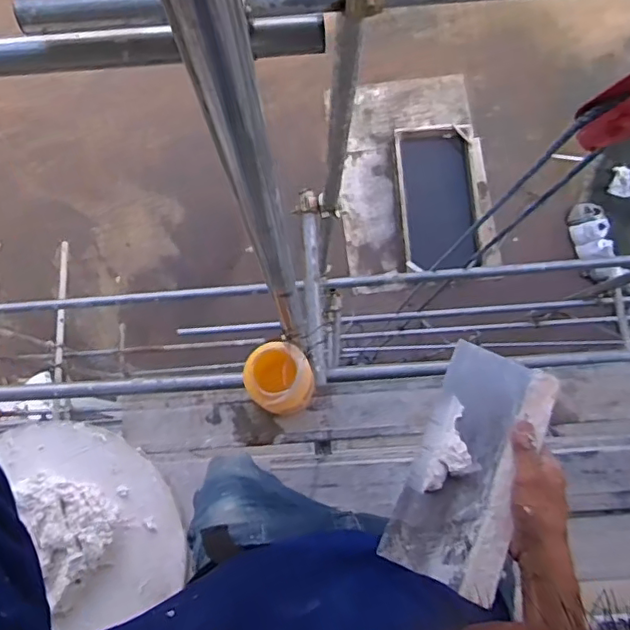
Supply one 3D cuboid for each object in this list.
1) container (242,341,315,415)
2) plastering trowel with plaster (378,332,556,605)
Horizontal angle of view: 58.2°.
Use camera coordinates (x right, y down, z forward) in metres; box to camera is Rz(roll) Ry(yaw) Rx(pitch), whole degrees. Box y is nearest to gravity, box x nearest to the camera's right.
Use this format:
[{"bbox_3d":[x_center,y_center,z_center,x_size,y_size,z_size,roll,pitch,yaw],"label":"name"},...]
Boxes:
[{"bbox_3d":[-0.089,0.165,1.454,0.175,0.311,0.160,29,81,6],"label":"container"},{"bbox_3d":[0.167,0.158,0.597,0.116,0.023,0.242,22,74,5],"label":"plastering trowel with plaster"}]

